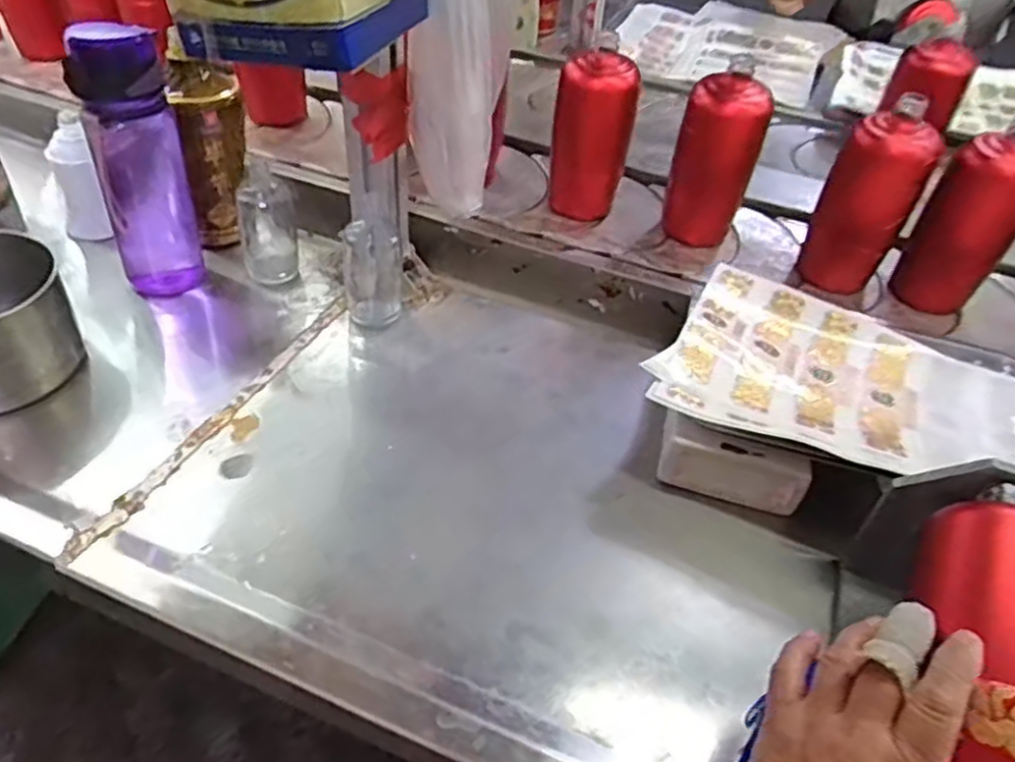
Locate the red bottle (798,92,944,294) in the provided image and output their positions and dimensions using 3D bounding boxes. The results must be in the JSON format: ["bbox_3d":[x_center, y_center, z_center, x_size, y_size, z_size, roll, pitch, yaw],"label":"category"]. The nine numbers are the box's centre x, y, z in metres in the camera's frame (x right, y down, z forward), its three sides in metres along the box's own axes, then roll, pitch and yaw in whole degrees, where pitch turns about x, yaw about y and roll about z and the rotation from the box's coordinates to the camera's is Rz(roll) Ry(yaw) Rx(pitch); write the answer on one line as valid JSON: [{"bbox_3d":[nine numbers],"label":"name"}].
[{"bbox_3d":[0.382,-0.190,0.756,0.092,0.184,0.076,23,46,18],"label":"red bottle"}]

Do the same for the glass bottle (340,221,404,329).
[{"bbox_3d":[-0.130,-0.105,0.688,0.054,0.092,0.044,-2,44,-8],"label":"glass bottle"}]

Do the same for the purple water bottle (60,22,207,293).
[{"bbox_3d":[-0.319,-0.175,0.627,0.075,0.231,0.067,-16,48,-21],"label":"purple water bottle"}]

